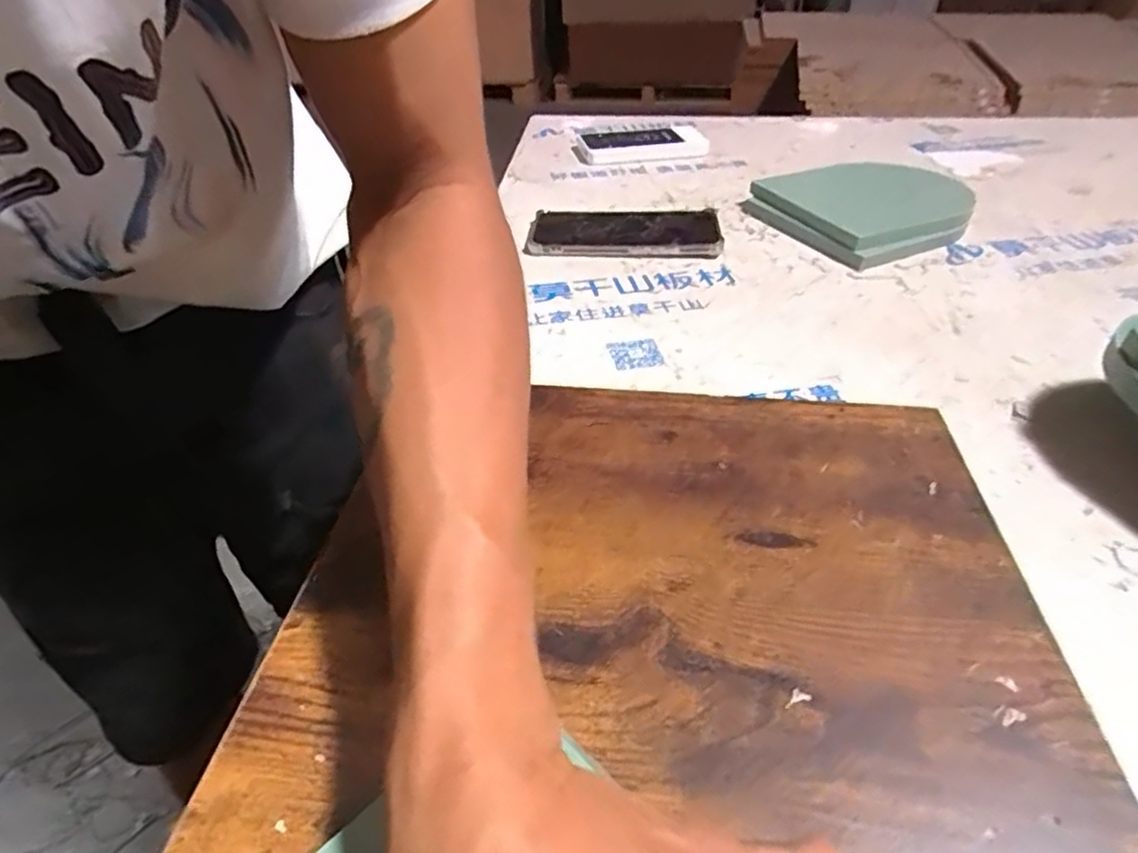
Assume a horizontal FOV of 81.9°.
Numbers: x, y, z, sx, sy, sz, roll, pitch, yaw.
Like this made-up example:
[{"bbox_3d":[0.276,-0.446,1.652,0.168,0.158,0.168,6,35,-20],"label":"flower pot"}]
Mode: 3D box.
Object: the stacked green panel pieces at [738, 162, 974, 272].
[{"bbox_3d":[0.270,-0.201,0.600,0.165,0.034,0.154,-18,43,-20],"label":"stacked green panel pieces"}]

